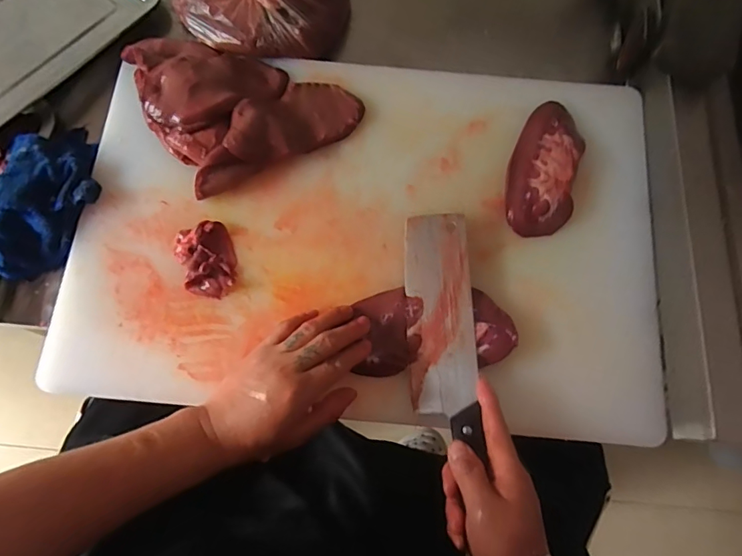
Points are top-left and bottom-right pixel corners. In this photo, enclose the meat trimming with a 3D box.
[{"bbox_3d":[-0.163,-0.017,0.470,0.052,0.012,0.075,-21,76,-9],"label":"meat trimming"}]

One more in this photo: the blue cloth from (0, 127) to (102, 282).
[{"bbox_3d":[-0.330,-0.089,0.483,0.085,0.039,0.170,1,74,-3],"label":"blue cloth"}]

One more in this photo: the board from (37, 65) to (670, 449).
[{"bbox_3d":[0.002,-0.055,0.494,0.588,0.035,0.386,5,75,-1],"label":"board"}]

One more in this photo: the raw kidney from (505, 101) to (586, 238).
[{"bbox_3d":[0.186,-0.119,0.509,0.071,0.022,0.153,16,73,1],"label":"raw kidney"}]

